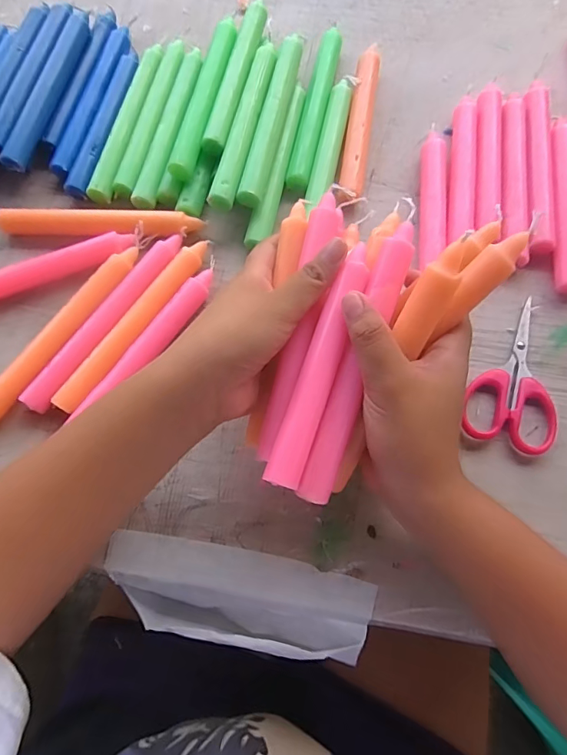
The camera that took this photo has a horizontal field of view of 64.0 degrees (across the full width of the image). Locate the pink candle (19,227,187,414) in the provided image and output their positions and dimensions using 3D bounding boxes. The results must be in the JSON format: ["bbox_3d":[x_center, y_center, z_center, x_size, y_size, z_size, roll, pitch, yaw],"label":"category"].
[{"bbox_3d":[-0.130,-0.046,0.336,0.020,0.013,0.165,33,76,12],"label":"pink candle"}]

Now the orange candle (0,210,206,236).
[{"bbox_3d":[-0.144,-0.120,0.357,0.158,0.020,0.016,1,72,2],"label":"orange candle"}]

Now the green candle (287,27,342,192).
[{"bbox_3d":[0.028,-0.231,0.389,0.019,0.015,0.164,11,73,6],"label":"green candle"}]

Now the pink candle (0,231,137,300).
[{"bbox_3d":[-0.189,-0.079,0.348,0.153,0.017,0.021,-24,73,-5],"label":"pink candle"}]

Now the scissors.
[{"bbox_3d":[0.163,-0.005,0.317,0.058,0.009,0.110,14,73,7],"label":"scissors"}]

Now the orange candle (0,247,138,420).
[{"bbox_3d":[-0.163,-0.032,0.332,0.022,0.016,0.164,31,76,11],"label":"orange candle"}]

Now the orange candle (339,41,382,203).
[{"bbox_3d":[0.065,-0.214,0.382,0.019,0.016,0.151,9,73,5],"label":"orange candle"}]

